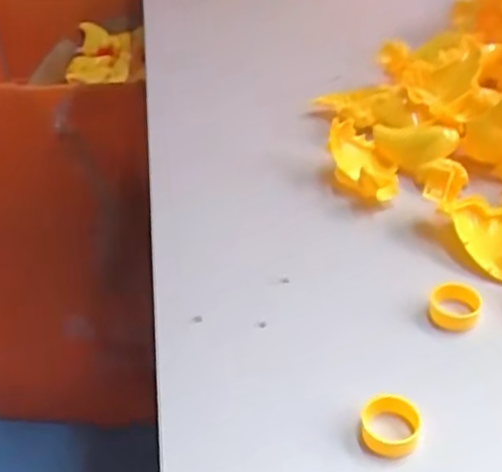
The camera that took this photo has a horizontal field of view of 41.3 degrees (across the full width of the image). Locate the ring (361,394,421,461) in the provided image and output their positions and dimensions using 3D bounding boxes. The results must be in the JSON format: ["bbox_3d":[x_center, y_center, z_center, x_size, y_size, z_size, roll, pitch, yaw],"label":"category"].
[{"bbox_3d":[0.061,0.084,0.292,0.025,0.013,0.025,-3,38,2],"label":"ring"}]

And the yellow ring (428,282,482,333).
[{"bbox_3d":[0.106,0.035,0.347,0.025,0.010,0.030,6,39,13],"label":"yellow ring"}]

